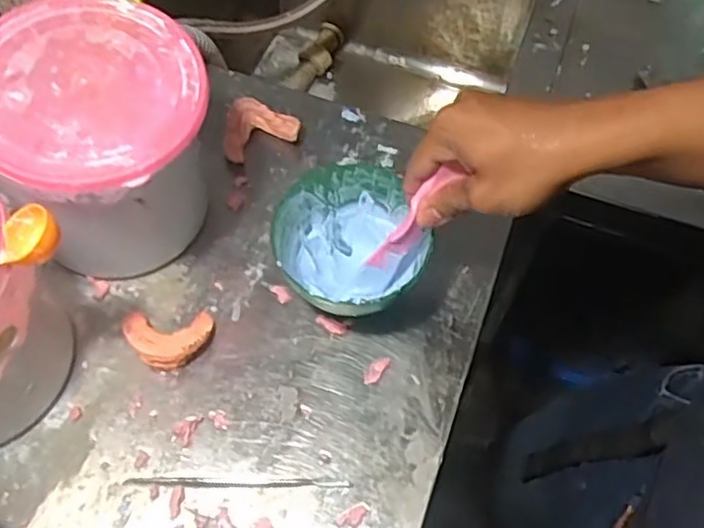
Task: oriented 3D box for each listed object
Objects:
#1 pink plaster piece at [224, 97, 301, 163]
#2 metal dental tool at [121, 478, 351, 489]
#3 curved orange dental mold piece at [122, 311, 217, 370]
[{"bbox_3d":[-0.091,-0.131,0.640,0.071,0.021,0.058,-19,61,-14],"label":"pink plaster piece"},{"bbox_3d":[-0.082,0.158,0.486,0.161,0.004,0.007,0,61,-1],"label":"metal dental tool"},{"bbox_3d":[-0.145,0.057,0.529,0.069,0.026,0.049,1,58,-2],"label":"curved orange dental mold piece"}]

